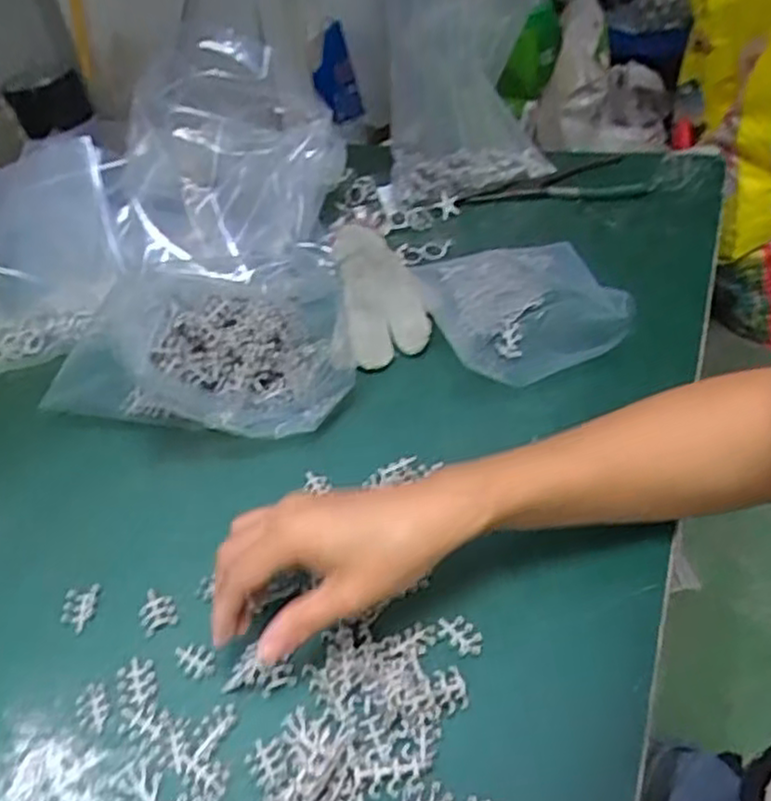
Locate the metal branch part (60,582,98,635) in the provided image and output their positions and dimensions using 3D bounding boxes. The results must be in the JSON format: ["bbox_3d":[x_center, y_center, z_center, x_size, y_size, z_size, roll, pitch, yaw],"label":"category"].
[{"bbox_3d":[-0.189,0.128,0.439,0.021,0.008,0.029,-4,42,4],"label":"metal branch part"}]

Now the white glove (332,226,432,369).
[{"bbox_3d":[-0.006,-0.101,0.627,0.066,0.030,0.187,-11,42,-3],"label":"white glove"}]

